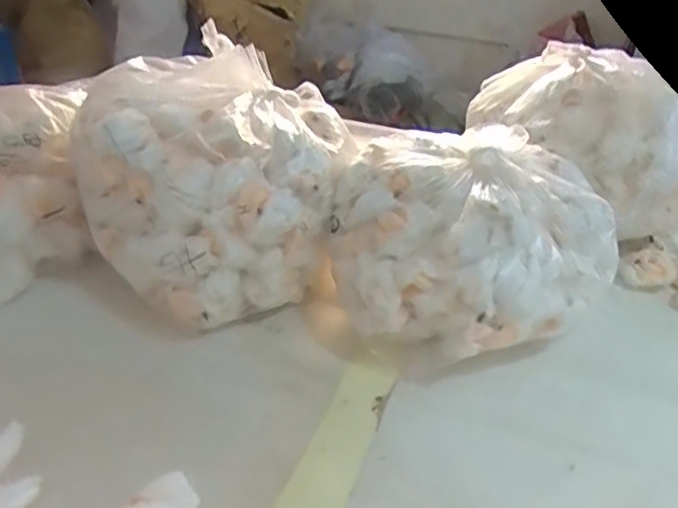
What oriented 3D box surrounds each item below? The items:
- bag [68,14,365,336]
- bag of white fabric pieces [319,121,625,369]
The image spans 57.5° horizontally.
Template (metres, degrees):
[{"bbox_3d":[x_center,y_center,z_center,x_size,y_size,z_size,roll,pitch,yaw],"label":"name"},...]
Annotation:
[{"bbox_3d":[-0.124,-0.071,0.625,0.246,0.205,0.254,10,31,11],"label":"bag"},{"bbox_3d":[0.120,-0.007,0.591,0.255,0.157,0.226,1,31,-4],"label":"bag of white fabric pieces"}]

